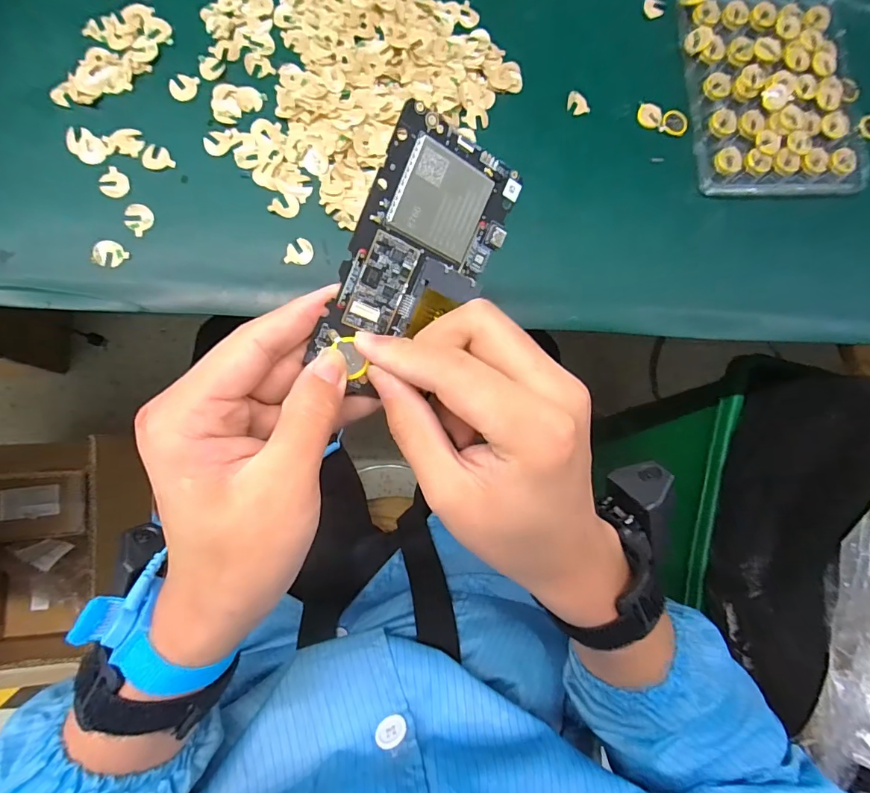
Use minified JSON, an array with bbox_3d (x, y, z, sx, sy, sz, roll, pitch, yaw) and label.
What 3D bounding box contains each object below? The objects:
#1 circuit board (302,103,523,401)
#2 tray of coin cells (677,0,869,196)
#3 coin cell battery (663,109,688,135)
[{"bbox_3d":[-0.008,-0.058,0.211,0.063,0.005,0.122,20,99,-27],"label":"circuit board"},{"bbox_3d":[0.274,-0.248,0.368,0.149,0.025,0.171,-3,85,-8],"label":"tray of coin cells"},{"bbox_3d":[0.191,-0.216,0.360,0.020,0.006,0.016,41,81,-3],"label":"coin cell battery"}]

